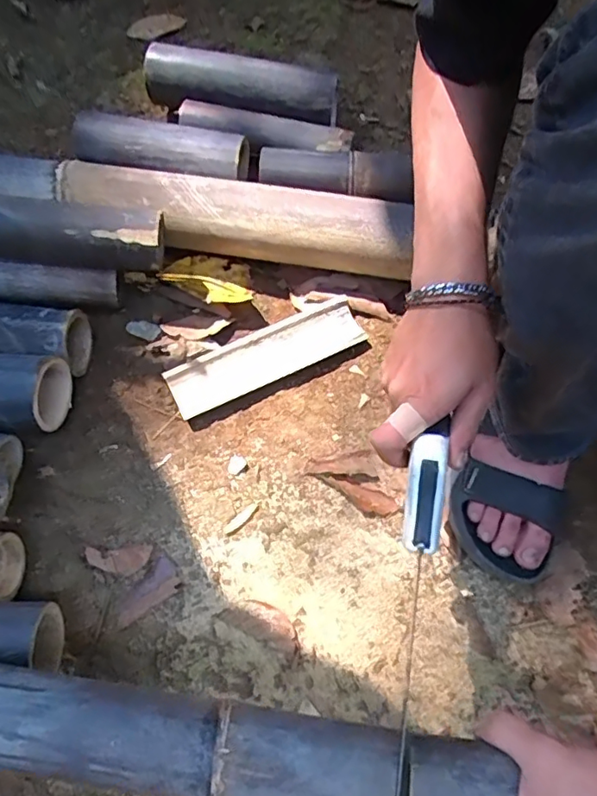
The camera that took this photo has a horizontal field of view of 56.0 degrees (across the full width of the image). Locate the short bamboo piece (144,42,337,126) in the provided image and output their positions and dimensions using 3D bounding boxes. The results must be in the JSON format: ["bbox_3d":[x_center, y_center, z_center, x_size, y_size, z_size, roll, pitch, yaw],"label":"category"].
[{"bbox_3d":[-0.077,-0.419,0.749,0.251,0.051,0.075,11,64,6],"label":"short bamboo piece"}]

